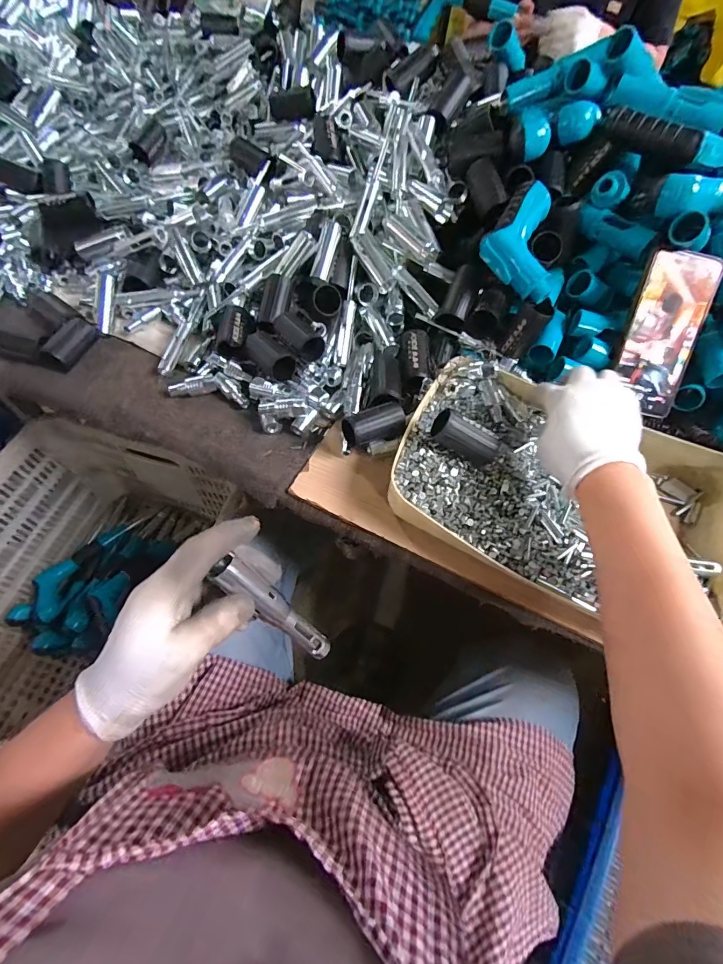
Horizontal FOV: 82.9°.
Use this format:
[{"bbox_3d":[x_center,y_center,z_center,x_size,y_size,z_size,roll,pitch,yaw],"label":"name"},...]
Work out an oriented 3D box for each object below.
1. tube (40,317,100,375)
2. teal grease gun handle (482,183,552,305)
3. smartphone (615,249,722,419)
[{"bbox_3d":[-0.346,-0.166,0.486,0.026,0.032,0.071,17,61,4],"label":"tube"},{"bbox_3d":[0.177,-0.262,0.439,0.080,0.038,0.122,20,68,7],"label":"teal grease gun handle"},{"bbox_3d":[0.325,-0.159,0.439,0.078,0.009,0.162,10,104,-3],"label":"smartphone"}]

